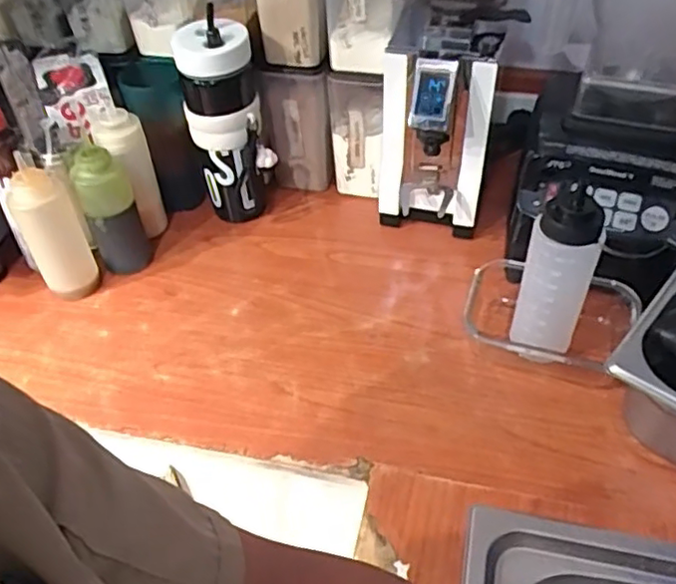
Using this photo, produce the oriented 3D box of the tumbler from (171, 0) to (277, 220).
[{"bbox_3d":[-0.135,-0.201,0.783,0.090,0.239,0.092,-13,46,-9],"label":"tumbler"}]

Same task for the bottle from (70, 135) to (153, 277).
[{"bbox_3d":[-0.265,-0.095,0.749,0.061,0.154,0.064,-13,46,-9],"label":"bottle"}]

